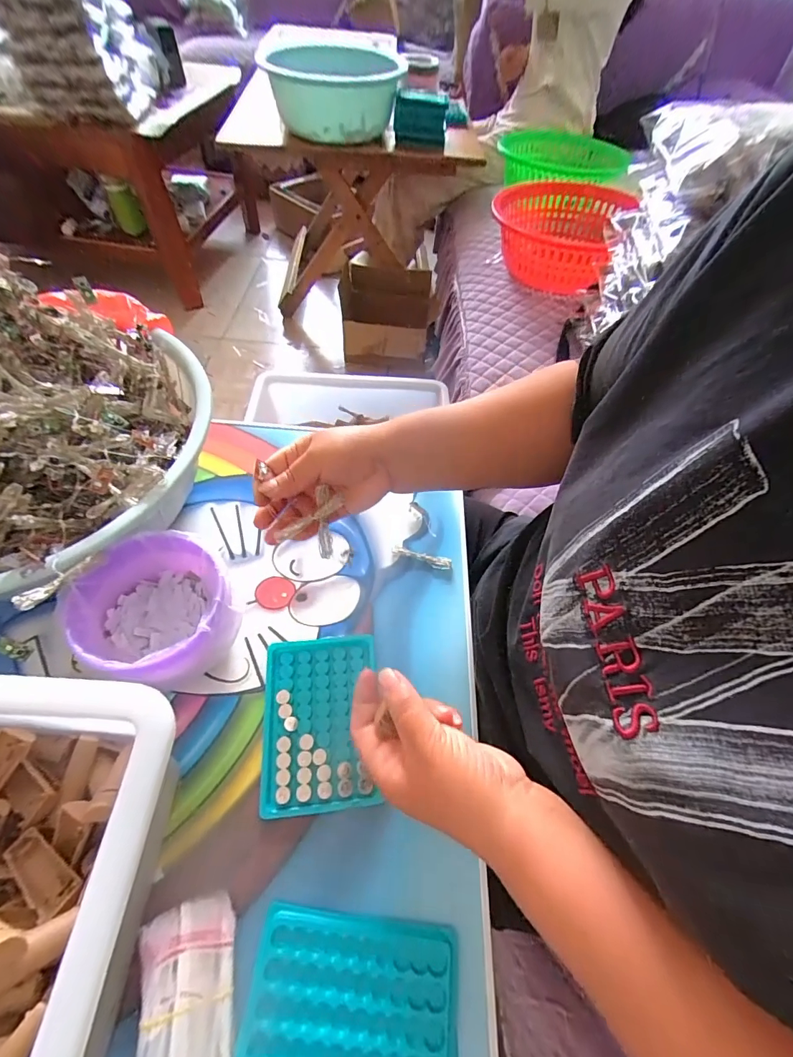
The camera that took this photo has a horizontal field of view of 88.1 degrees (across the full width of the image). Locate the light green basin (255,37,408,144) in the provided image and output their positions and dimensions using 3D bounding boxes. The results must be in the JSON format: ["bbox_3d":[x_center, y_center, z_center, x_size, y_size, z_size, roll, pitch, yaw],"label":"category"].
[{"bbox_3d":[-0.153,-1.094,1.034,0.321,0.145,0.358,9,57,2],"label":"light green basin"}]

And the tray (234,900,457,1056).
[{"bbox_3d":[-0.029,0.304,0.256,0.128,0.011,0.092,8,57,1],"label":"tray"}]

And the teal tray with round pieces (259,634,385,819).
[{"bbox_3d":[-0.065,0.158,0.346,0.092,0.010,0.132,-2,57,-6],"label":"teal tray with round pieces"}]

